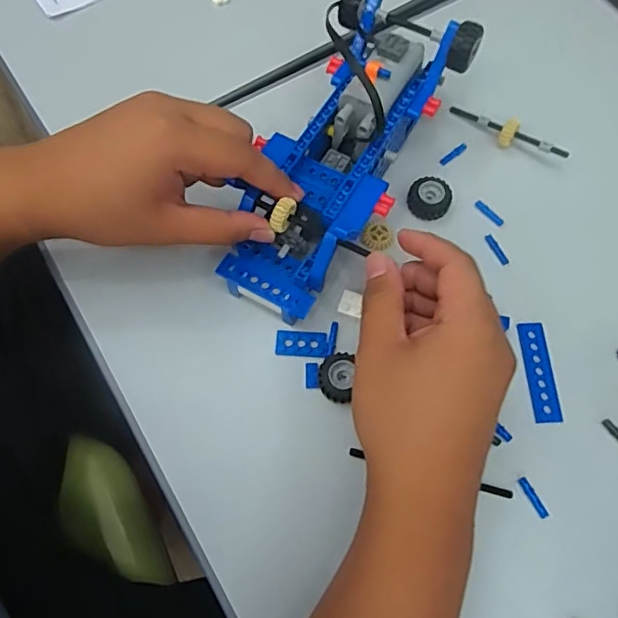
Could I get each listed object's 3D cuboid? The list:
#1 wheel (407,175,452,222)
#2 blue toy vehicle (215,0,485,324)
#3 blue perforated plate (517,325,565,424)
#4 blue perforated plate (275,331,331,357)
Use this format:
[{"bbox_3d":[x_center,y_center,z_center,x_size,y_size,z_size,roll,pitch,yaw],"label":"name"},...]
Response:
[{"bbox_3d":[0.083,-0.075,0.391,0.030,0.011,0.032,0,66,0],"label":"wheel"},{"bbox_3d":[0.021,-0.097,0.362,0.089,0.052,0.214,25,82,11],"label":"blue toy vehicle"},{"bbox_3d":[0.143,0.039,0.349,0.017,0.004,0.062,-4,66,-1],"label":"blue perforated plate"},{"bbox_3d":[-0.004,0.022,0.355,0.033,0.004,0.016,2,66,1],"label":"blue perforated plate"}]

